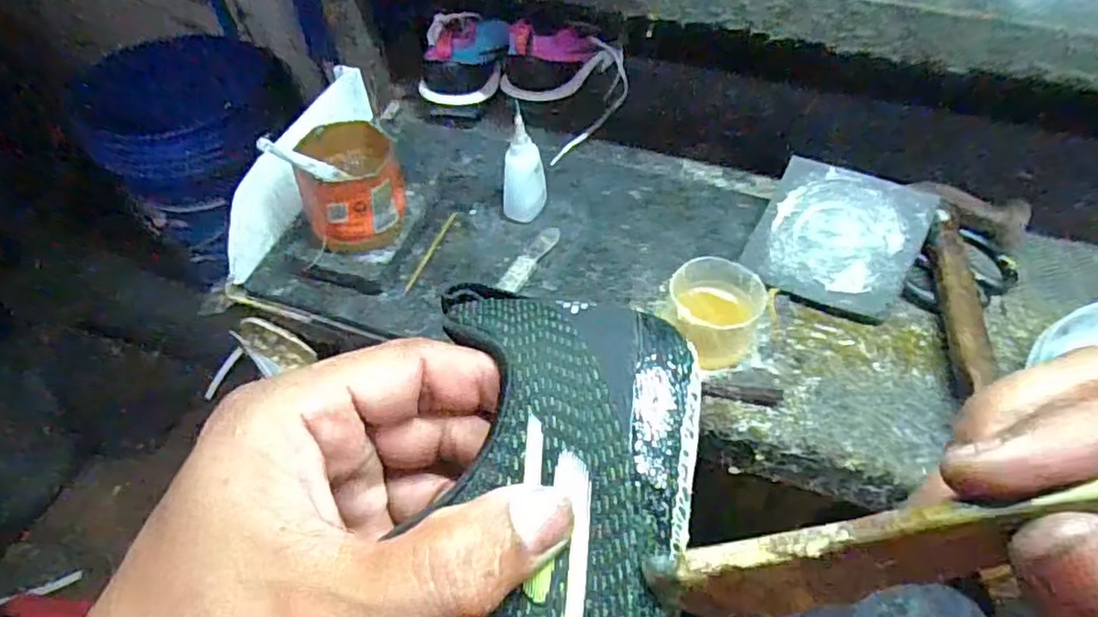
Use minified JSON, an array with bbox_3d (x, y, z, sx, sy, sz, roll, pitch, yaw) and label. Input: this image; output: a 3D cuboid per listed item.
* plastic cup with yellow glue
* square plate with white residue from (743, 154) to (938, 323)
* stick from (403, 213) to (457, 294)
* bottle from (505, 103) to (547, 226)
[{"bbox_3d":[0.119,0.006,0.472,0.068,0.051,0.076,17,56,13],"label":"plastic cup with yellow glue"},{"bbox_3d":[0.230,-0.059,0.517,0.117,0.008,0.113,22,80,23],"label":"square plate with white residue"},{"bbox_3d":[-0.102,-0.050,0.561,0.007,0.007,0.101,15,55,11],"label":"stick"},{"bbox_3d":[-0.022,-0.118,0.548,0.032,0.101,0.036,9,54,7],"label":"bottle"}]

